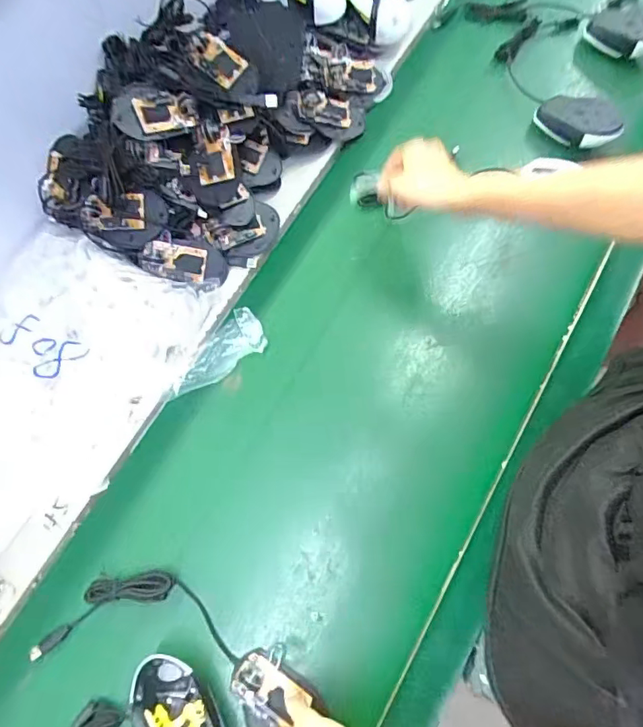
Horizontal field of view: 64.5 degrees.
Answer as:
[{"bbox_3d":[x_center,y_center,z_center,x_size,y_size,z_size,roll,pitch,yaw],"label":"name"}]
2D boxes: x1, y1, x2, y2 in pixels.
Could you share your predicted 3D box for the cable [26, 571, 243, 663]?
[{"bbox_3d":[-0.204,0.277,0.560,0.219,0.017,0.089,1,71,-1],"label":"cable"}]

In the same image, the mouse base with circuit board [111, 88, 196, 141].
[{"bbox_3d":[-0.213,-0.322,0.650,0.099,0.019,0.065,-19,103,-14],"label":"mouse base with circuit board"}]

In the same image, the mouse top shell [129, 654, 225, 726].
[{"bbox_3d":[-0.148,0.362,0.522,0.071,0.032,0.118,-38,76,-12],"label":"mouse top shell"}]

